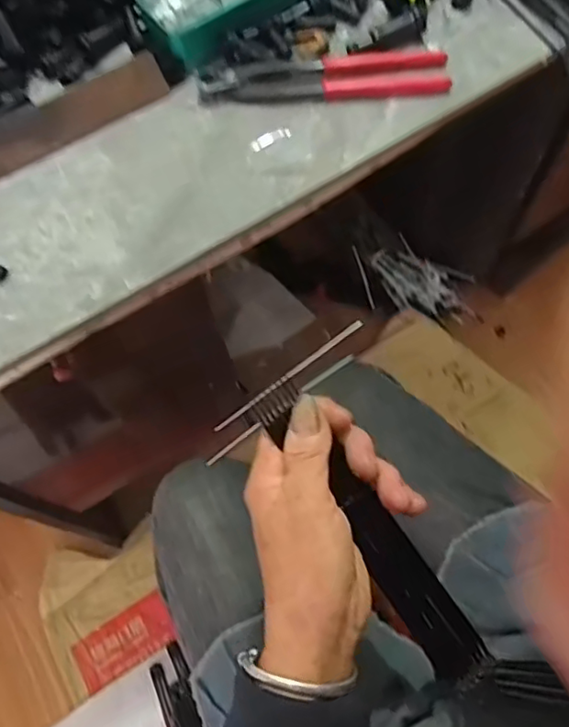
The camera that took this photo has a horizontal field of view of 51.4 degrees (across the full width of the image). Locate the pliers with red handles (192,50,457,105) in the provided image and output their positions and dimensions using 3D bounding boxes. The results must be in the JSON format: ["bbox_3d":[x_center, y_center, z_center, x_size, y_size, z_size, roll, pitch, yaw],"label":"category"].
[{"bbox_3d":[0.031,-0.230,0.475,0.194,0.013,0.045,-5,66,2],"label":"pliers with red handles"}]

